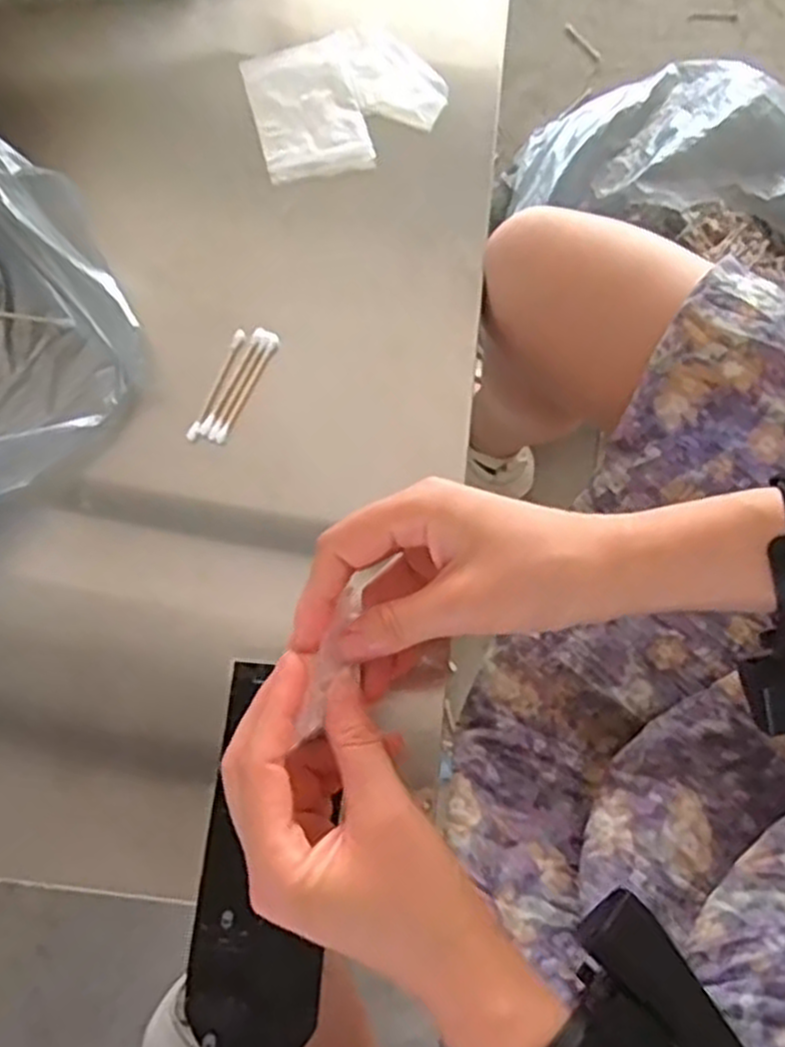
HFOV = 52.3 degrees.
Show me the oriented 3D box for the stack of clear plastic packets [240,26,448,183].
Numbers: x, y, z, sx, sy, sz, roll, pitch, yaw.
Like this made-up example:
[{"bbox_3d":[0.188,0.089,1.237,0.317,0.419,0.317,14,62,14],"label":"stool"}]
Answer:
[{"bbox_3d":[-0.029,-0.277,0.522,0.121,0.006,0.109,-14,72,-4],"label":"stack of clear plastic packets"}]

